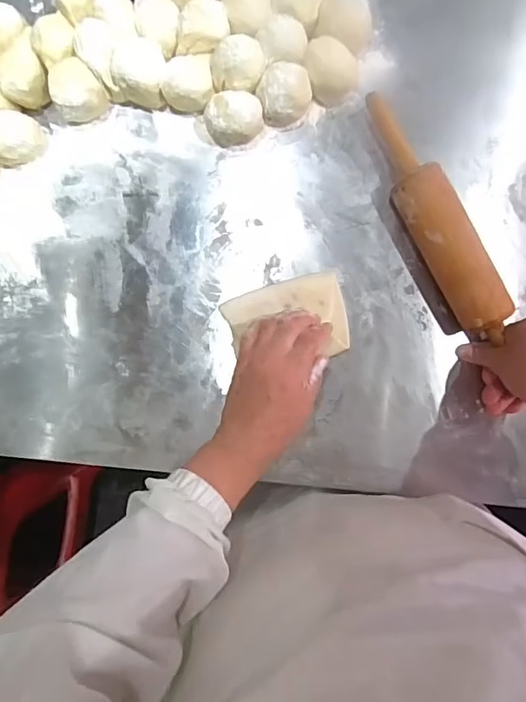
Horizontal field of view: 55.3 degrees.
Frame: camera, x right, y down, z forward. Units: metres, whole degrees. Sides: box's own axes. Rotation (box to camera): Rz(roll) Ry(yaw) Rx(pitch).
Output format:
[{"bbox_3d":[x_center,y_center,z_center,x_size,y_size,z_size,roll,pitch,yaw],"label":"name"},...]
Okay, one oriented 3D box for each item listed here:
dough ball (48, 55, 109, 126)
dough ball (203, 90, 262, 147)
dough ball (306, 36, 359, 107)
[{"bbox_3d":[-0.191,-0.266,0.518,0.050,0.048,0.049,0,93,3],"label":"dough ball"},{"bbox_3d":[-0.029,-0.235,0.512,0.057,0.046,0.048,-12,92,3],"label":"dough ball"},{"bbox_3d":[0.071,-0.284,0.509,0.051,0.048,0.050,0,93,3],"label":"dough ball"}]

